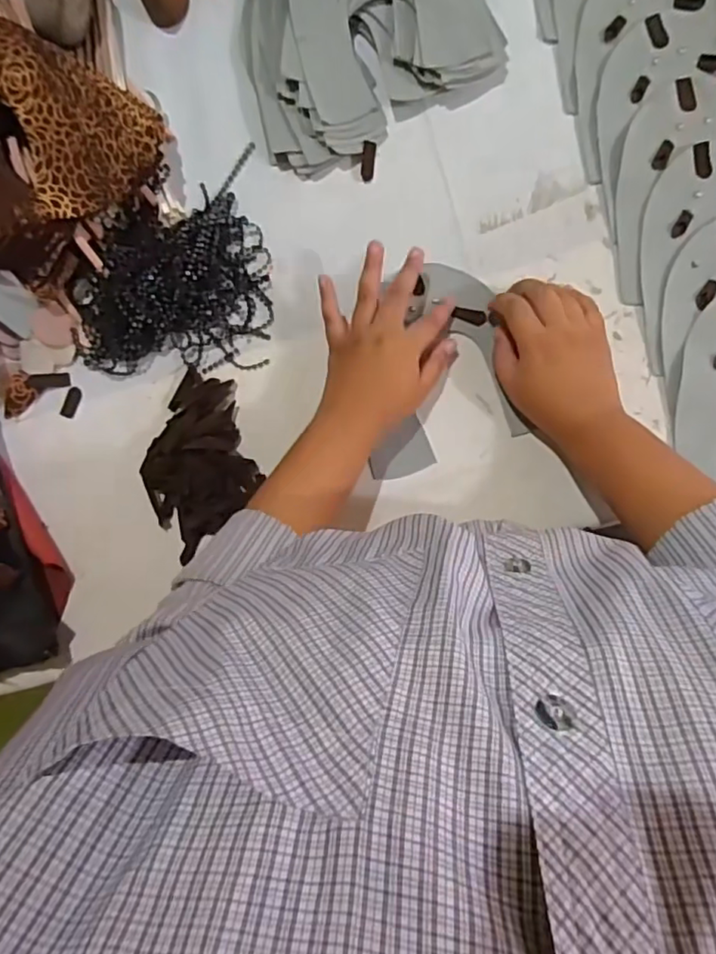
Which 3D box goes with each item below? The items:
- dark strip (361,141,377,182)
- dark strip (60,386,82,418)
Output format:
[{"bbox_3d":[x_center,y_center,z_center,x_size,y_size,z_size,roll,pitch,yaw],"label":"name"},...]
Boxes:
[{"bbox_3d":[0.009,-0.263,0.486,0.010,0.007,0.031,9,90,8],"label":"dark strip"},{"bbox_3d":[-0.253,-0.066,0.515,0.013,0.004,0.028,21,92,8],"label":"dark strip"}]

